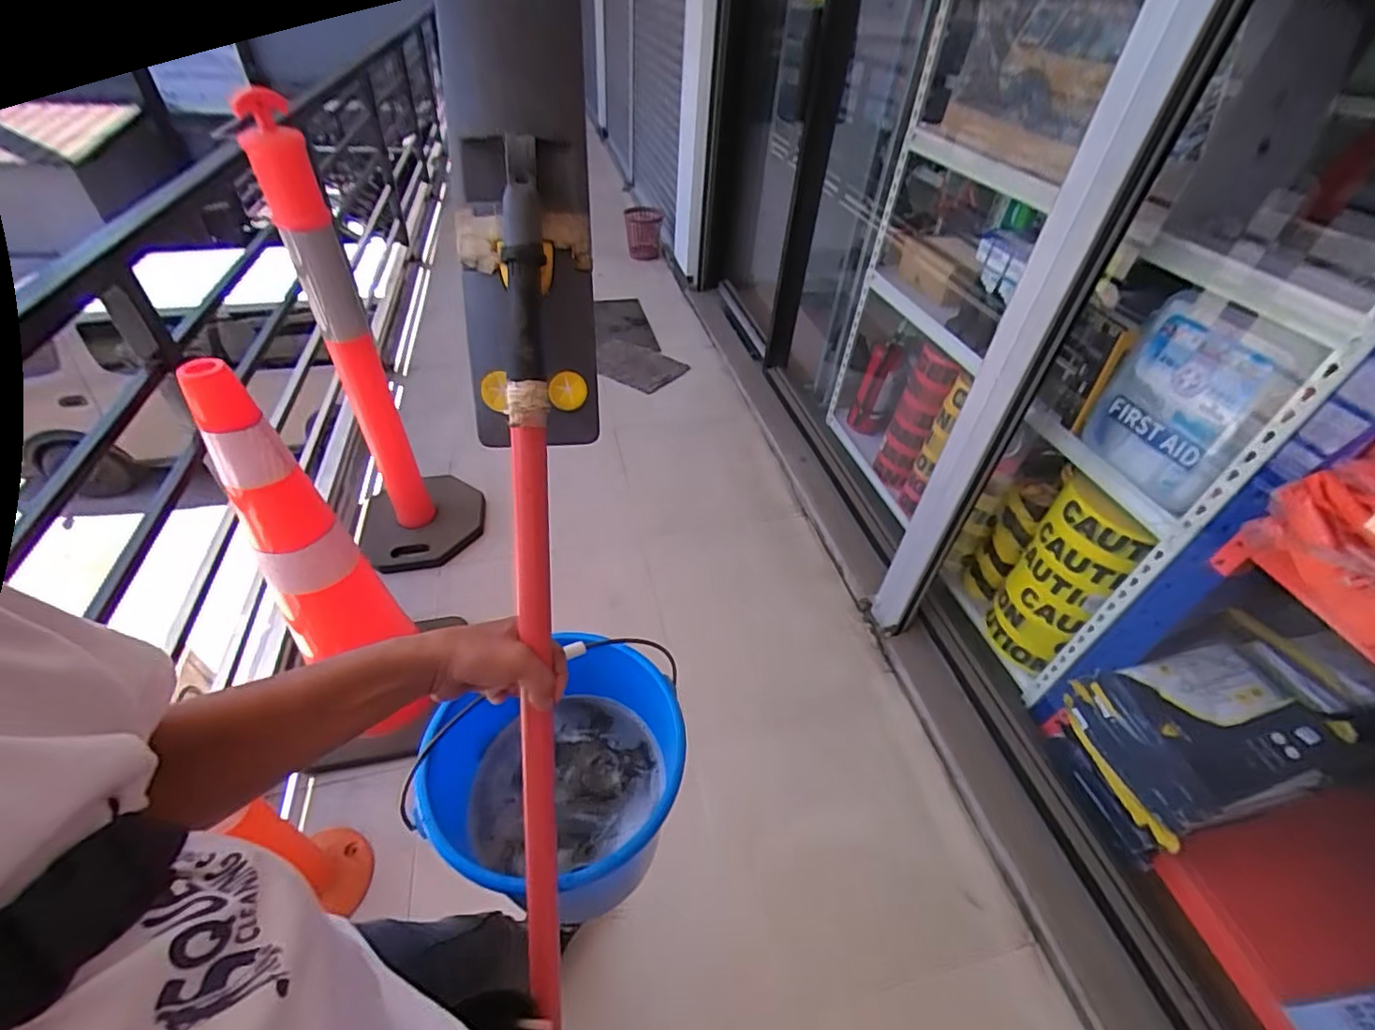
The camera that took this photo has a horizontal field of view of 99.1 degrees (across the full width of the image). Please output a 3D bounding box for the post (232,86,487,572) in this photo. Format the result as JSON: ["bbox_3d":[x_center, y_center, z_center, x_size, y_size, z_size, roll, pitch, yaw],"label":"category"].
[{"bbox_3d":[-0.808,-0.319,1.476,0.340,1.183,0.338,-29,53,-26],"label":"post"}]

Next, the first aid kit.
[{"bbox_3d":[0.818,-0.181,0.992,0.050,0.290,0.242,-9,47,-11],"label":"first aid kit"}]

